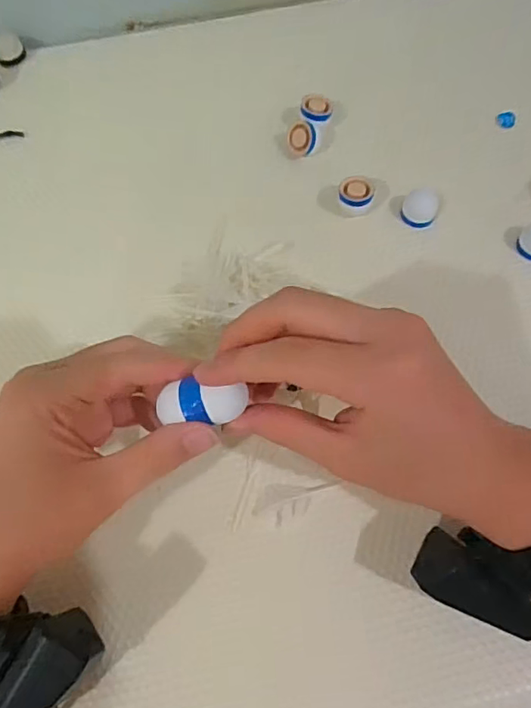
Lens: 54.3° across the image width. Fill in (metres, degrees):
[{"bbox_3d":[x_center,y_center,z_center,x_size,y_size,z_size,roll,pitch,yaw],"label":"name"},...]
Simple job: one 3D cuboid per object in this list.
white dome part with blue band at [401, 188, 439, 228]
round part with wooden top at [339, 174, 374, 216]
[{"bbox_3d":[0.120,-0.114,0.403,0.026,0.017,0.025,0,67,0],"label":"white dome part with blue band"},{"bbox_3d":[0.070,-0.122,0.403,0.026,0.022,0.027,0,67,0],"label":"round part with wooden top"}]

